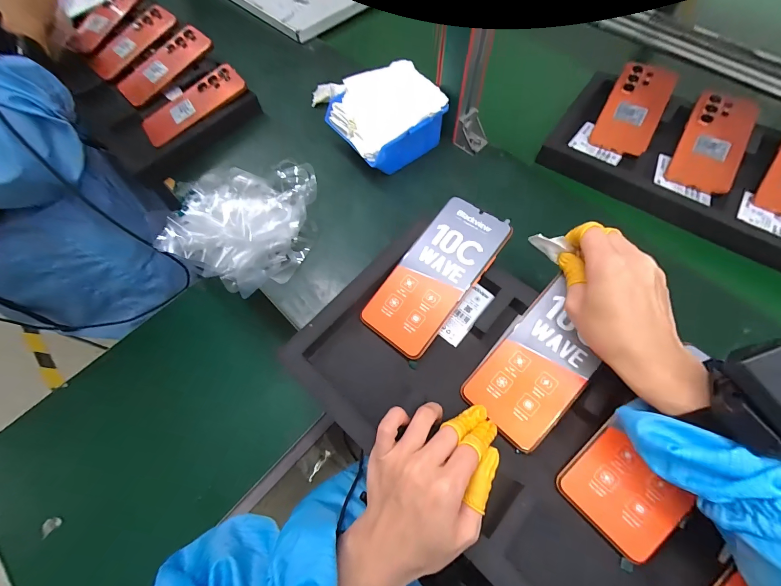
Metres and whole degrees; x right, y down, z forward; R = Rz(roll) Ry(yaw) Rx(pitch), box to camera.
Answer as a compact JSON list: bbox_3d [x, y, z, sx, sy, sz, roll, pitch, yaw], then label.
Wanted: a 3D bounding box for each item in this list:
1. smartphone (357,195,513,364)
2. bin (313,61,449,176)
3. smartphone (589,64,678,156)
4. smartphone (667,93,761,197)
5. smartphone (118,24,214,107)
[{"bbox_3d":[0.046,-0.019,0.339,0.076,0.006,0.166,36,84,16],"label":"smartphone"},{"bbox_3d":[-0.006,-0.247,0.474,0.147,0.078,0.128,-27,68,-11],"label":"bin"},{"bbox_3d":[0.372,-0.283,0.498,0.079,0.012,0.161,28,83,13],"label":"smartphone"},{"bbox_3d":[0.462,-0.218,0.468,0.079,0.011,0.165,27,82,13],"label":"smartphone"},{"bbox_3d":[-0.385,-0.389,0.564,0.084,0.013,0.170,41,82,13],"label":"smartphone"}]

